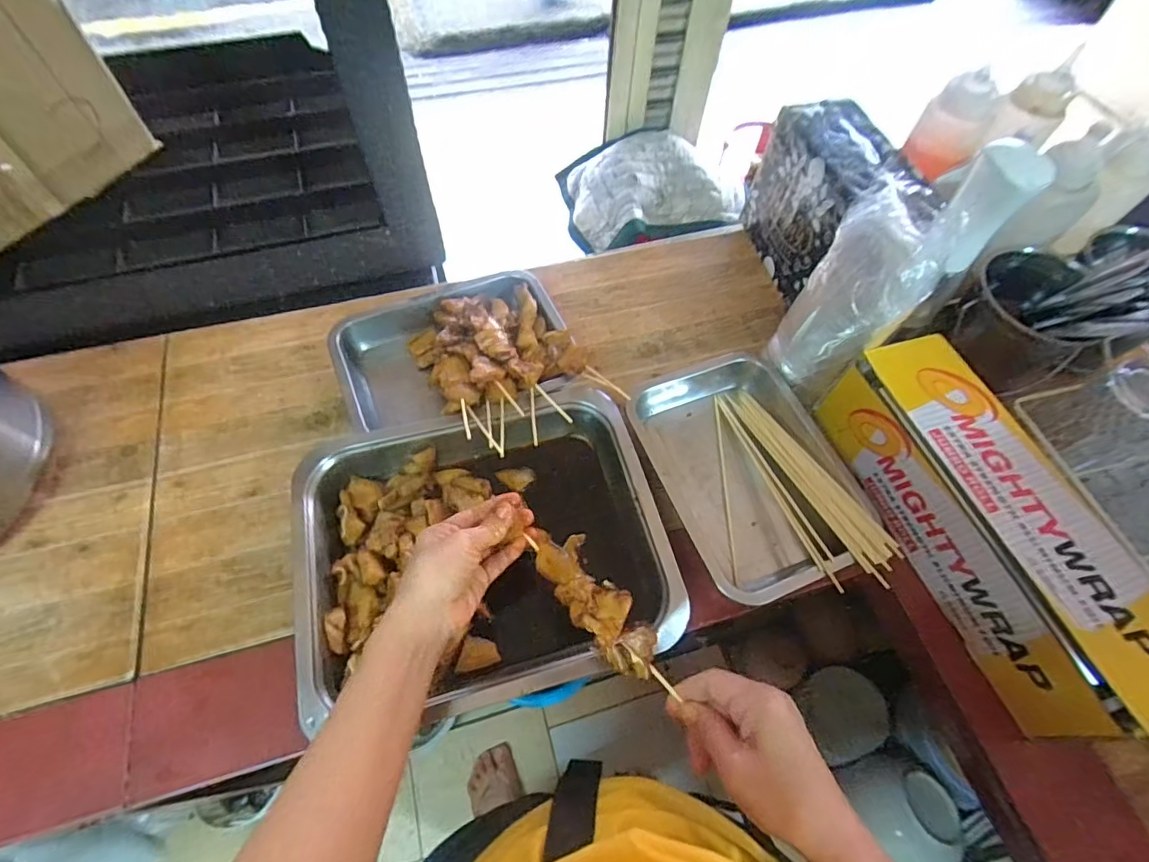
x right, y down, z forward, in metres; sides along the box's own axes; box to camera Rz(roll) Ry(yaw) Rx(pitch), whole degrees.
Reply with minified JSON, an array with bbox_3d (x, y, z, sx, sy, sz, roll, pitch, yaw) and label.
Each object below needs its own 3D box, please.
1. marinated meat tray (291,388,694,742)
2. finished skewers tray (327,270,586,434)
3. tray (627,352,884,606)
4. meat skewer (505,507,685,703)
[{"bbox_3d":[-0.089,0.104,0.523,0.333,0.054,0.286,-13,62,-9],"label":"marinated meat tray"},{"bbox_3d":[-0.139,-0.096,0.620,0.259,0.071,0.196,-15,63,-10],"label":"finished skewers tray"},{"bbox_3d":[0.193,0.038,0.580,0.214,0.042,0.268,-20,64,-13],"label":"tray"},{"bbox_3d":[0.019,0.136,0.421,0.043,0.019,0.152,-35,66,-19],"label":"meat skewer"}]

